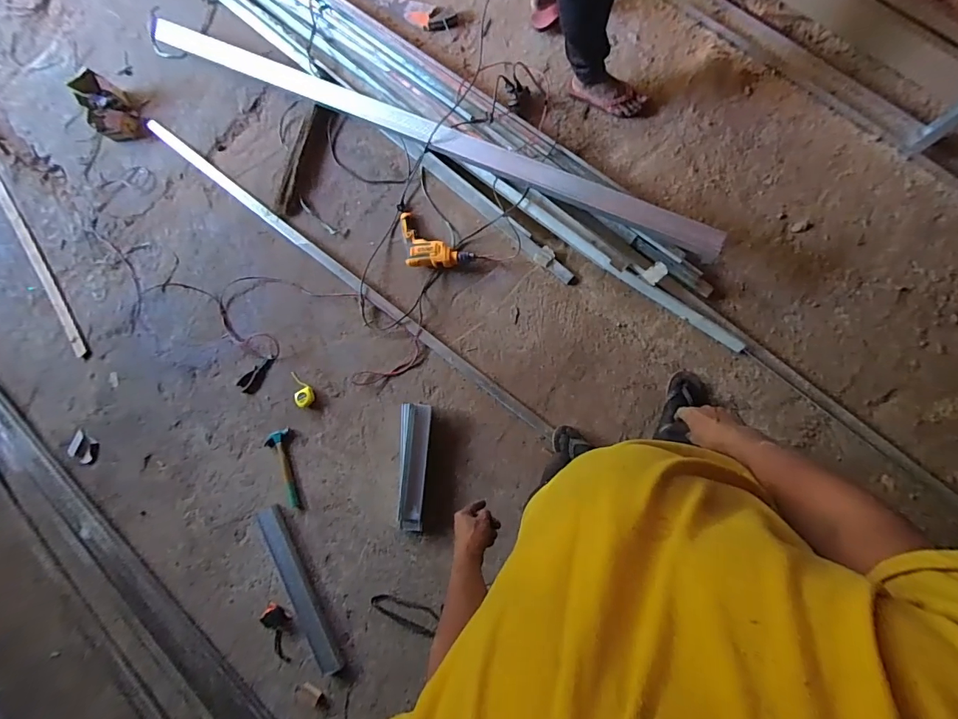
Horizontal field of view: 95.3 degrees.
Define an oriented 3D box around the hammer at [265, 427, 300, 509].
[{"bbox_3d":[-0.734,0.411,1.629,0.110,0.026,0.290,-13,84,8],"label":"hammer"}]

